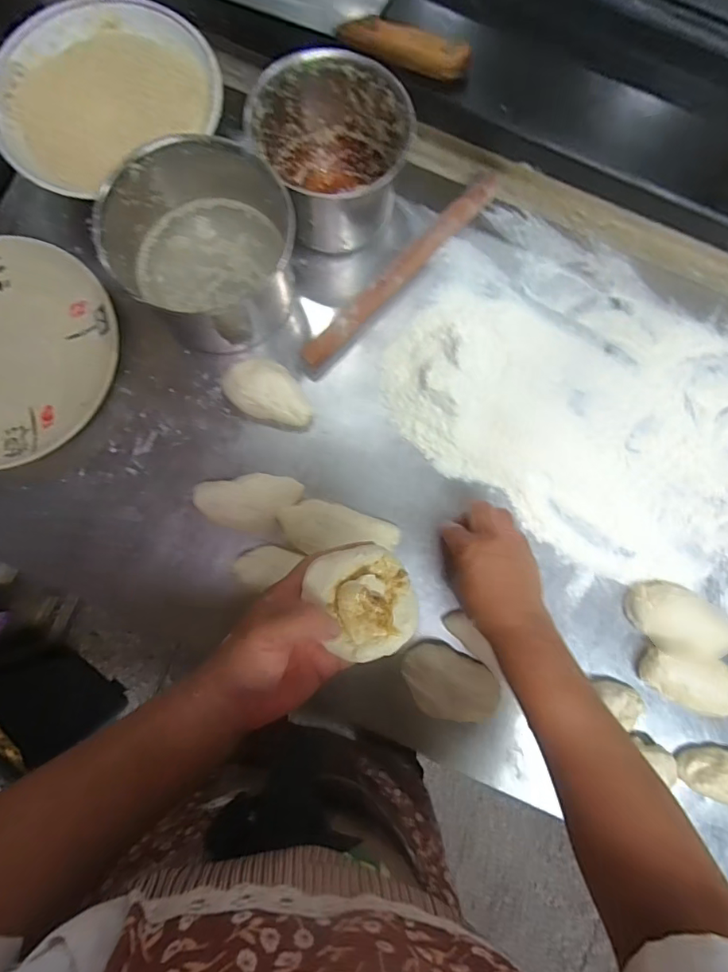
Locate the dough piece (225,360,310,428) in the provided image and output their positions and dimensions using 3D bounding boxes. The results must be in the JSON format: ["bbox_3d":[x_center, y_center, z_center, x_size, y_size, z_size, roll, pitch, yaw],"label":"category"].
[{"bbox_3d":[-0.098,-0.096,0.515,0.093,0.037,0.062,40,85,4],"label":"dough piece"}]

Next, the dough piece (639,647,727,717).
[{"bbox_3d":[0.329,0.196,0.490,0.095,0.033,0.051,9,83,1],"label":"dough piece"}]

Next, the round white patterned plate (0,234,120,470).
[{"bbox_3d":[-0.378,-0.143,0.519,0.240,0.033,0.239,0,83,-1],"label":"round white patterned plate"}]

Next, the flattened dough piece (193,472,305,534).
[{"bbox_3d":[-0.118,0.016,0.504,0.100,0.026,0.059,8,83,0],"label":"flattened dough piece"}]

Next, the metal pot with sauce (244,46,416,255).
[{"bbox_3d":[-0.037,-0.342,0.513,0.143,0.099,0.145,0,83,-1],"label":"metal pot with sauce"}]

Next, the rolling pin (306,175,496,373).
[{"bbox_3d":[0.042,-0.235,0.535,0.026,0.022,0.288,43,85,4],"label":"rolling pin"}]

